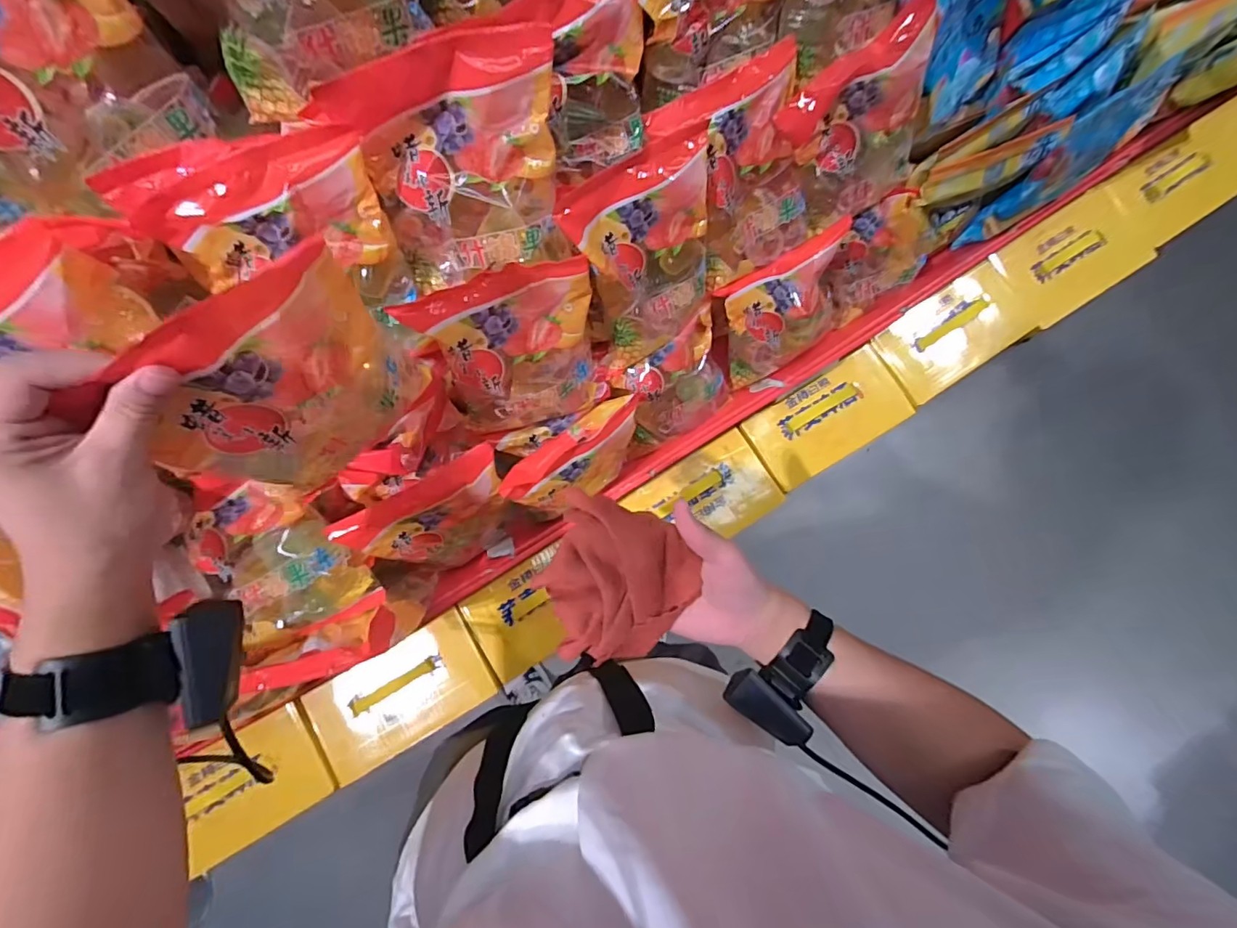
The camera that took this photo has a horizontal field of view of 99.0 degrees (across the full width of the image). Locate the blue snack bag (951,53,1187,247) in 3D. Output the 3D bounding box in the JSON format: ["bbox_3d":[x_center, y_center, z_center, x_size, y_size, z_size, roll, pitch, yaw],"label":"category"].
[{"bbox_3d":[0.590,-0.396,0.697,0.215,0.159,0.049,-37,83,-6],"label":"blue snack bag"}]

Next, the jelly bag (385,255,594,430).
[{"bbox_3d":[-0.099,-0.107,0.514,0.162,0.191,0.065,-18,55,-5],"label":"jelly bag"}]

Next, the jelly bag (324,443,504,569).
[{"bbox_3d":[-0.191,0.057,0.585,0.162,0.170,0.055,-31,58,-7],"label":"jelly bag"}]

